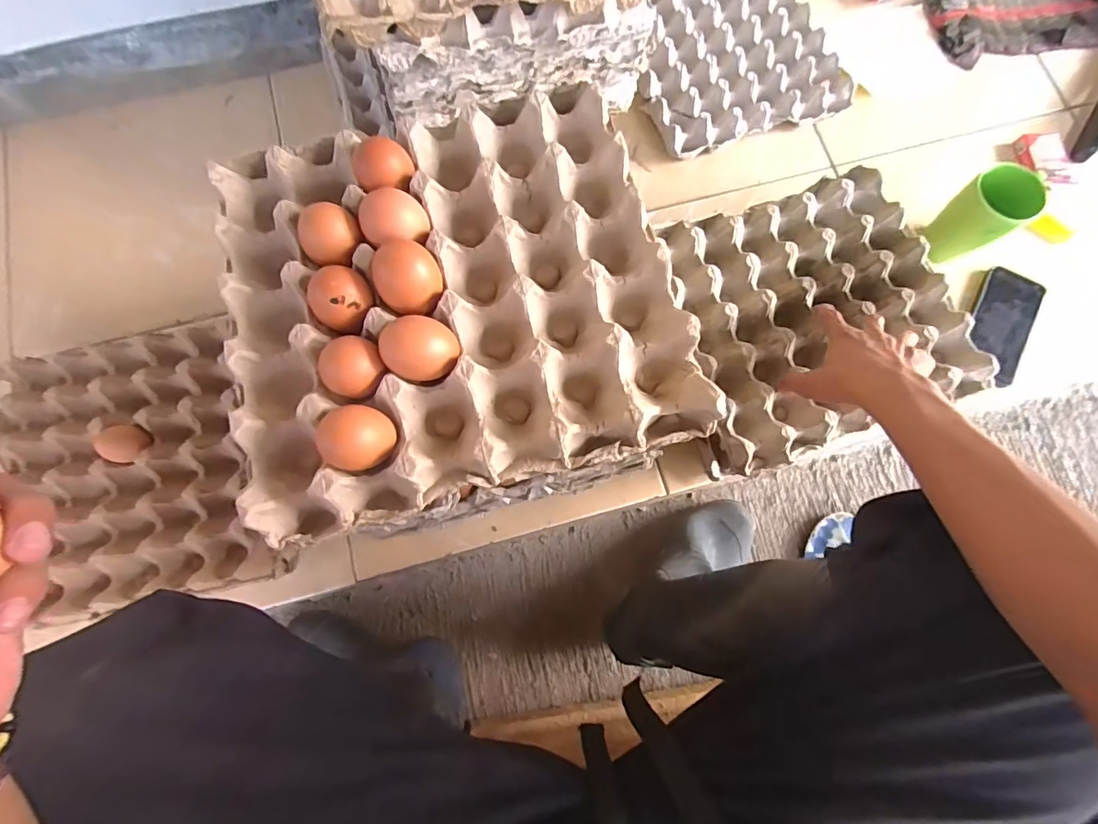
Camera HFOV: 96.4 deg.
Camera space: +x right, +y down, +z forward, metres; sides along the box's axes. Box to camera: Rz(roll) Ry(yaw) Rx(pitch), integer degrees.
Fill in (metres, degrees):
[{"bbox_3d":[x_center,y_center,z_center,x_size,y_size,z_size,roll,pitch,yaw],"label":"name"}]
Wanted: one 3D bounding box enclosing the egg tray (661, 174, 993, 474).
[{"bbox_3d":[0.291,-0.113,0.560,0.307,0.043,0.290,-18,76,-5],"label":"egg tray"}]

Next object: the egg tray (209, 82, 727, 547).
[{"bbox_3d":[-0.072,-0.091,0.353,0.305,0.048,0.299,-15,76,-4],"label":"egg tray"}]

